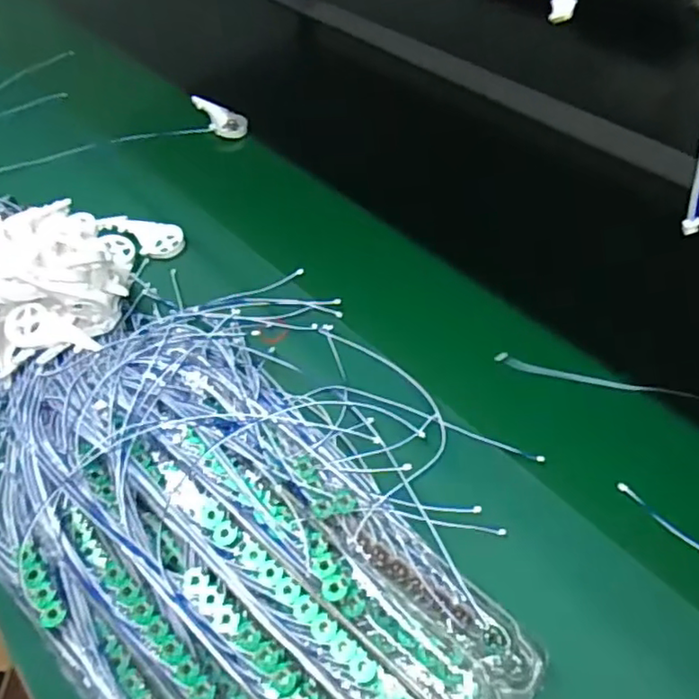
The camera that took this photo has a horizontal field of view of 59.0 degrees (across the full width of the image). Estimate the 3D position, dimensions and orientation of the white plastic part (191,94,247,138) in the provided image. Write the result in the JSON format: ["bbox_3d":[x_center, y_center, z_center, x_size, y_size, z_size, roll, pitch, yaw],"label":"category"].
[{"bbox_3d":[-0.183,-0.323,0.856,0.097,0.010,0.043,39,63,13],"label":"white plastic part"}]

